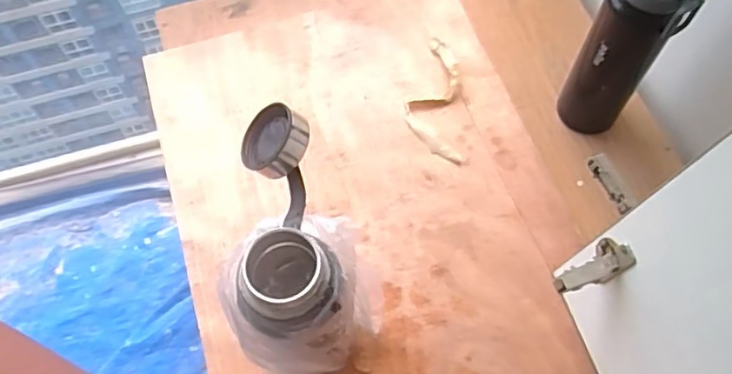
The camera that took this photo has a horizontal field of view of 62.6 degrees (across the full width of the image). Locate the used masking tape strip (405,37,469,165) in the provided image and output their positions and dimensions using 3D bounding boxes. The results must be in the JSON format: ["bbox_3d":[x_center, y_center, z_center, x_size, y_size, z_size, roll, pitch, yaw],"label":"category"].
[{"bbox_3d":[0.089,-0.117,0.791,0.073,0.017,0.184,-2,64,1],"label":"used masking tape strip"}]

